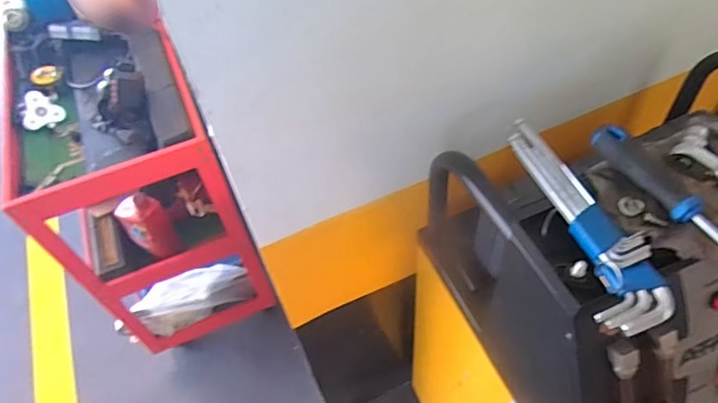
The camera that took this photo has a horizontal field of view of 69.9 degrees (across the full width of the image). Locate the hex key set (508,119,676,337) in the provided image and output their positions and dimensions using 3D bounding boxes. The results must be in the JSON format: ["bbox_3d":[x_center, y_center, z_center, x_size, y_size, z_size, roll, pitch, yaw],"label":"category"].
[{"bbox_3d":[0.193,0.005,0.447,0.056,0.022,0.221,-11,53,-4],"label":"hex key set"}]

